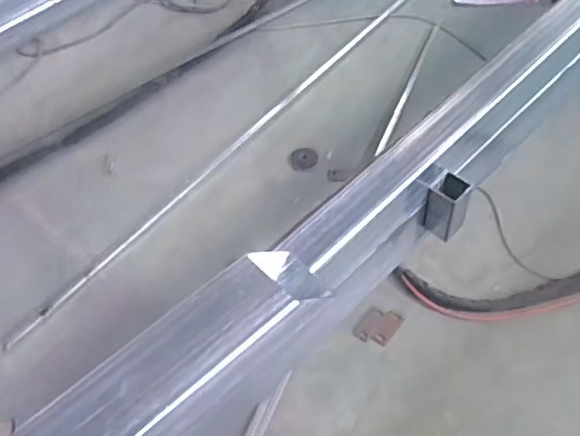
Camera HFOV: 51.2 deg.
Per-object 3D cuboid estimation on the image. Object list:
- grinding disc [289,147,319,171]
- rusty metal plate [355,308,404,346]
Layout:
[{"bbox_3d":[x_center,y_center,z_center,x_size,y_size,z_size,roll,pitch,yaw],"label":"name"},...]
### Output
[{"bbox_3d":[0.040,-0.175,1.767,0.084,0.007,0.084,-2,56,3],"label":"grinding disc"},{"bbox_3d":[0.209,0.258,1.435,0.085,0.014,0.103,26,53,28],"label":"rusty metal plate"}]

